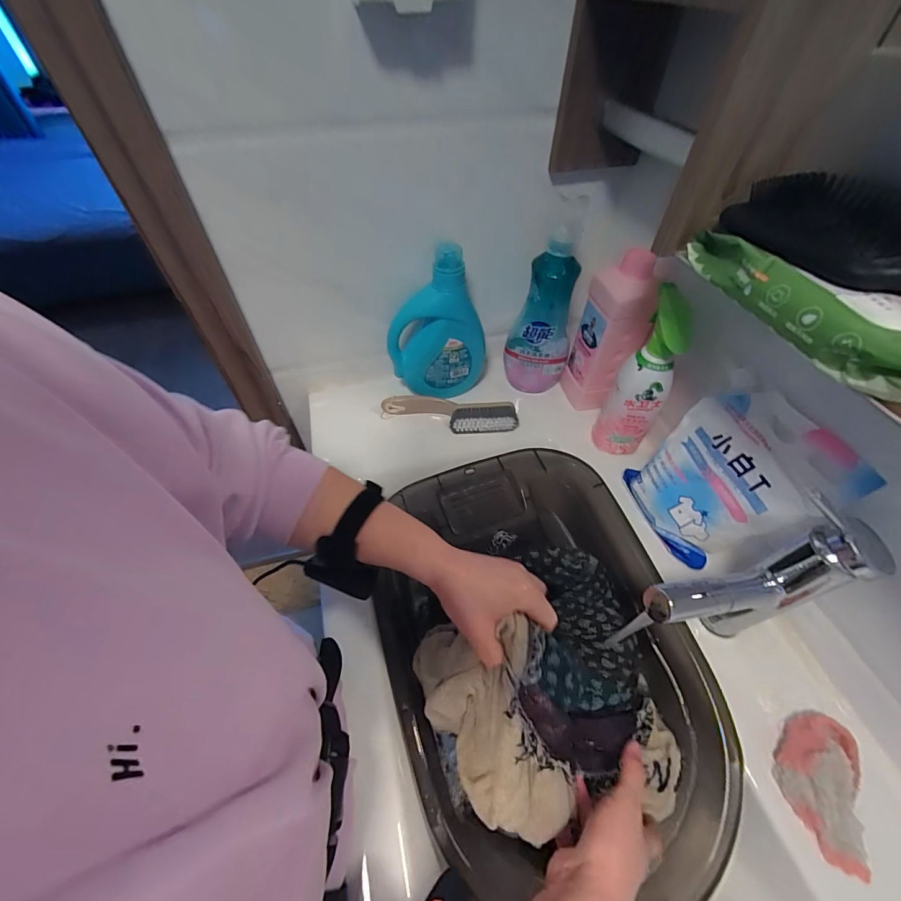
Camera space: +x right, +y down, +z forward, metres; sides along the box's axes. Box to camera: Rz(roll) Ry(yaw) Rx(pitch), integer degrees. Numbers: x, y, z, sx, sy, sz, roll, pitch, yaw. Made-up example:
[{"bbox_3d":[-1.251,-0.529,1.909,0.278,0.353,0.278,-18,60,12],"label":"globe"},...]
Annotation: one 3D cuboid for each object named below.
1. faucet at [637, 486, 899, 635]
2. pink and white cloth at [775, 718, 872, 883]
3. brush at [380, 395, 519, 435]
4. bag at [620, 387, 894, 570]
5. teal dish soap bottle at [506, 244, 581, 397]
[{"bbox_3d":[0.253,0.139,0.368,0.174,0.197,0.047,-6,52,-5],"label":"faucet"},{"bbox_3d":[0.338,0.301,0.360,0.070,0.046,0.114,18,54,13],"label":"pink and white cloth"},{"bbox_3d":[-0.004,-0.055,0.629,0.214,0.040,0.042,3,52,2],"label":"brush"},{"bbox_3d":[0.307,0.035,0.450,0.090,0.185,0.174,-28,57,-21],"label":"bag"},{"bbox_3d":[0.141,-0.194,0.608,0.099,0.227,0.055,6,52,4],"label":"teal dish soap bottle"}]

